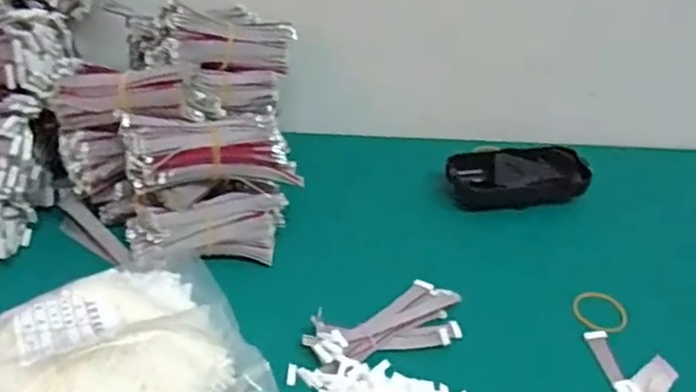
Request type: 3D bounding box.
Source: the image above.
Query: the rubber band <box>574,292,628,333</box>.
[{"bbox_3d":[0.165,0.074,0.444,0.032,0.007,0.035,-3,41,3],"label":"rubber band"}]

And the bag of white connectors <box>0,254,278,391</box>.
[{"bbox_3d":[-0.137,0.079,0.361,0.166,0.040,0.128,-21,43,-30],"label":"bag of white connectors"}]

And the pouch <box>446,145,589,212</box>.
[{"bbox_3d":[0.136,-0.013,0.544,0.108,0.027,0.049,-6,38,-14],"label":"pouch"}]

